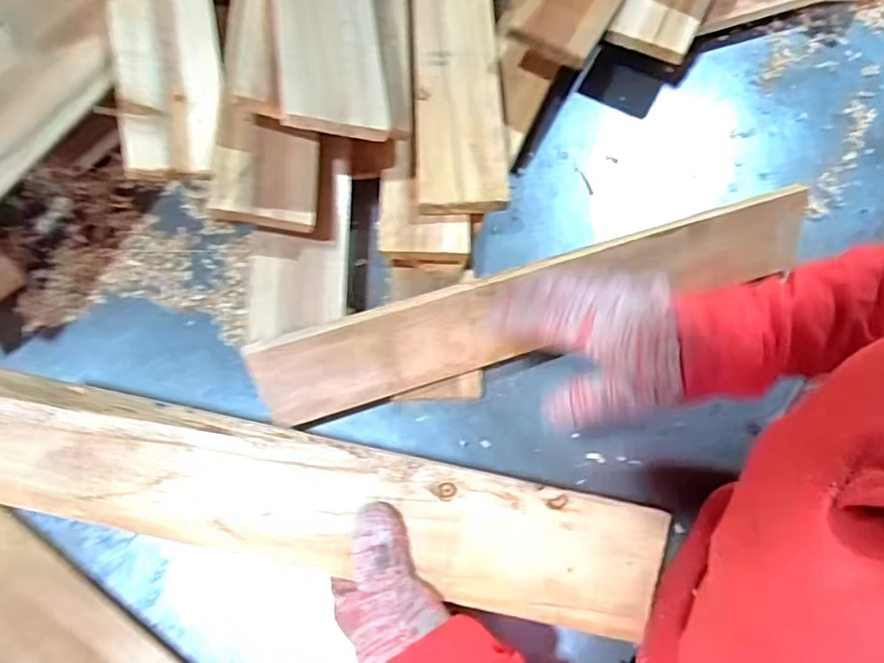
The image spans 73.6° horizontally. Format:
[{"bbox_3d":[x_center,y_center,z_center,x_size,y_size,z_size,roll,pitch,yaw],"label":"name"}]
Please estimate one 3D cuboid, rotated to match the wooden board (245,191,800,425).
[{"bbox_3d":[0.090,-0.023,0.503,0.483,0.084,0.011,-16,31,-9],"label":"wooden board"}]

